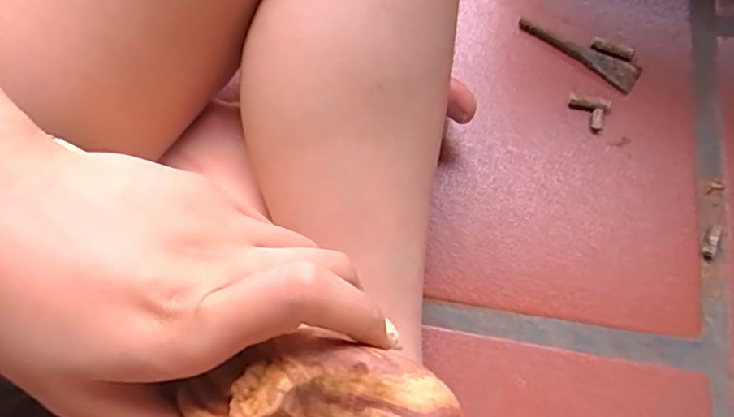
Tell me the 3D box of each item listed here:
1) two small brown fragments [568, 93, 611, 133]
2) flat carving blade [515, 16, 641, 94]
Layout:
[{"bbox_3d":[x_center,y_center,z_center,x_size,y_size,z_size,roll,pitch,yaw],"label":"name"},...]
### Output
[{"bbox_3d":[0.165,-0.073,0.426,0.029,0.008,0.025,20,71,9],"label":"two small brown fragments"},{"bbox_3d":[0.162,-0.122,0.437,0.097,0.005,0.021,35,74,14],"label":"flat carving blade"}]

